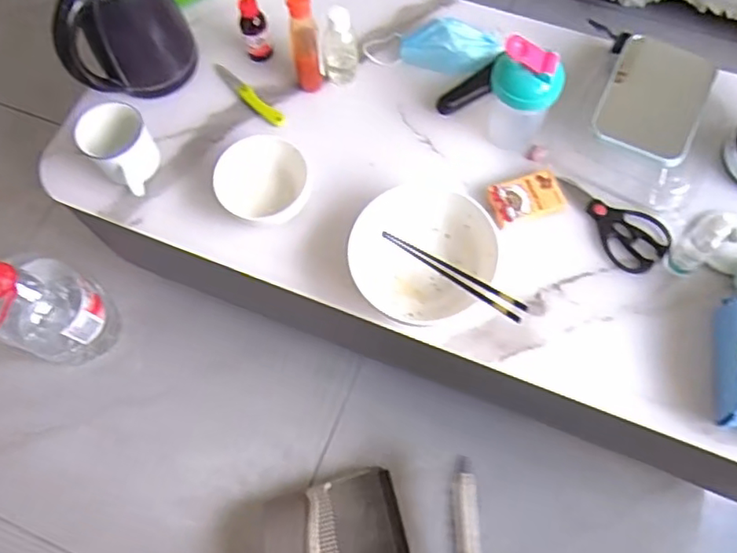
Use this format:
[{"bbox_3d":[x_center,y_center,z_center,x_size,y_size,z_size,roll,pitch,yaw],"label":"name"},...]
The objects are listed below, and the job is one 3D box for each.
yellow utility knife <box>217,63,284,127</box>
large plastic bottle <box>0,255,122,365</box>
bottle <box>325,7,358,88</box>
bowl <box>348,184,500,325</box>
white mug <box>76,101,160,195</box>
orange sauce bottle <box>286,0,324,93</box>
[{"bbox_3d":[-0.195,-0.294,0.970,0.156,0.010,0.023,41,76,16],"label":"yellow utility knife"},{"bbox_3d":[-0.609,0.044,1.090,0.194,0.310,0.174,26,72,12],"label":"large plastic bottle"},{"bbox_3d":[-0.044,-0.353,0.924,0.052,0.122,0.037,-1,69,2],"label":"bottle"},{"bbox_3d":[0.073,-0.039,0.826,0.192,0.077,0.194,-1,69,2],"label":"bowl"},{"bbox_3d":[-0.361,-0.189,0.881,0.115,0.078,0.093,41,76,16],"label":"white mug"},{"bbox_3d":[-0.097,-0.351,0.899,0.044,0.161,0.045,-7,69,0],"label":"orange sauce bottle"}]

